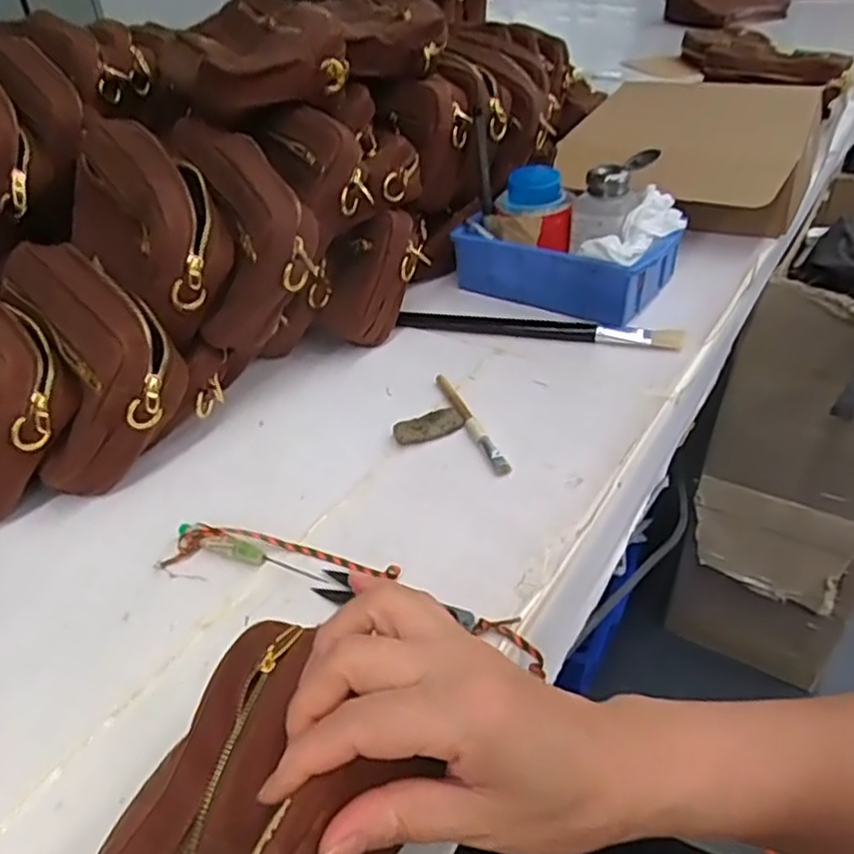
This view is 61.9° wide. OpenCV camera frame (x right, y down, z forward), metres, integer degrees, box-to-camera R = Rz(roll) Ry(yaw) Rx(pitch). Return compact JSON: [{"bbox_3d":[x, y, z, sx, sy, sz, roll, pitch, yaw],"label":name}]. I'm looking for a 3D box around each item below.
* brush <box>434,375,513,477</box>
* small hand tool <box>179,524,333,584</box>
[{"bbox_3d":[0.032,-0.006,0.552,0.014,0.009,0.132,-15,38,-12],"label":"brush"},{"bbox_3d":[-0.114,0.080,0.452,0.112,0.011,0.014,12,41,23],"label":"small hand tool"}]

